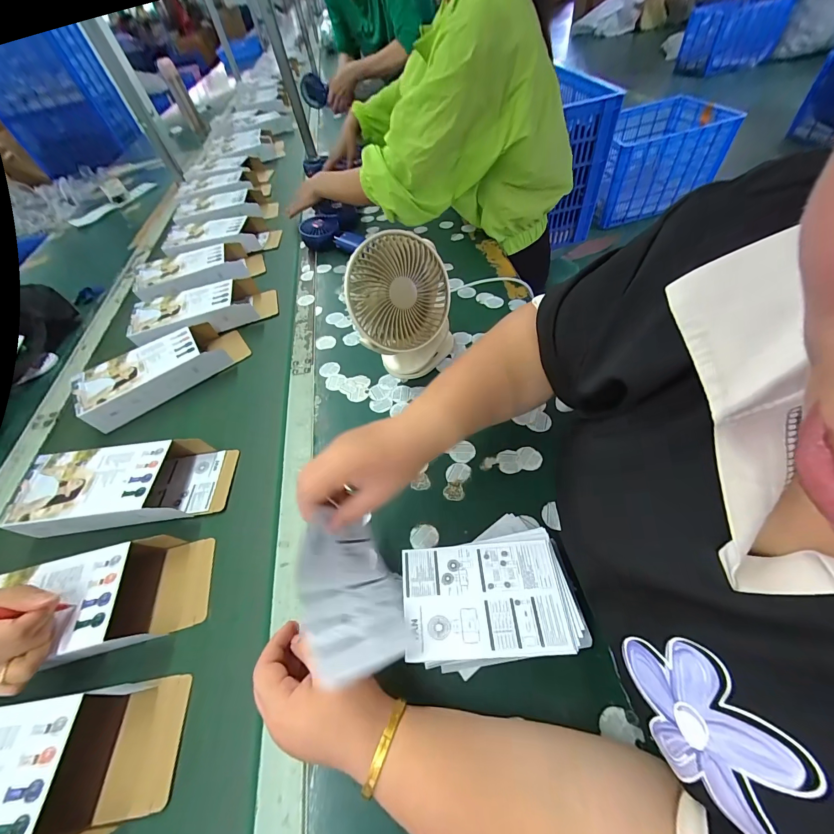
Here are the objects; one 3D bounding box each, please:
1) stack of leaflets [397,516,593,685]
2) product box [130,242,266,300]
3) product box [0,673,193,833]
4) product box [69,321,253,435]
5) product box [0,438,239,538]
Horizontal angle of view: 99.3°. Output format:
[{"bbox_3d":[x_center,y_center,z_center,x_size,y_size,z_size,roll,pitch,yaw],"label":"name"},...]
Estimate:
[{"bbox_3d":[0.065,0.166,0.346,0.151,0.047,0.126,-10,54,-3],"label":"stack of leaflets"},{"bbox_3d":[-0.455,-0.311,0.746,0.242,0.049,0.106,-24,56,-13],"label":"product box"},{"bbox_3d":[-0.338,0.300,0.300,0.246,0.055,0.105,-9,53,-3],"label":"product box"},{"bbox_3d":[-0.416,-0.084,0.586,0.245,0.052,0.107,-33,58,-19],"label":"product box"},{"bbox_3d":[-0.375,0.088,0.458,0.243,0.052,0.110,-6,53,0],"label":"product box"}]

